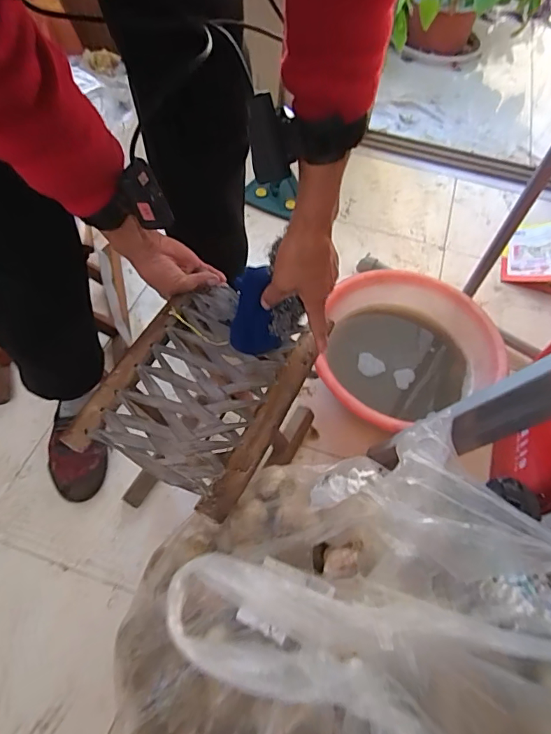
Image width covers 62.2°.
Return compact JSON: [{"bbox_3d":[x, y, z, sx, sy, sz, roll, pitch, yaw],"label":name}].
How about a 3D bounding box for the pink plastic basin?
[{"bbox_3d":[0.216,-0.036,0.854,0.329,0.115,0.306,2,57,-3],"label":"pink plastic basin"}]

